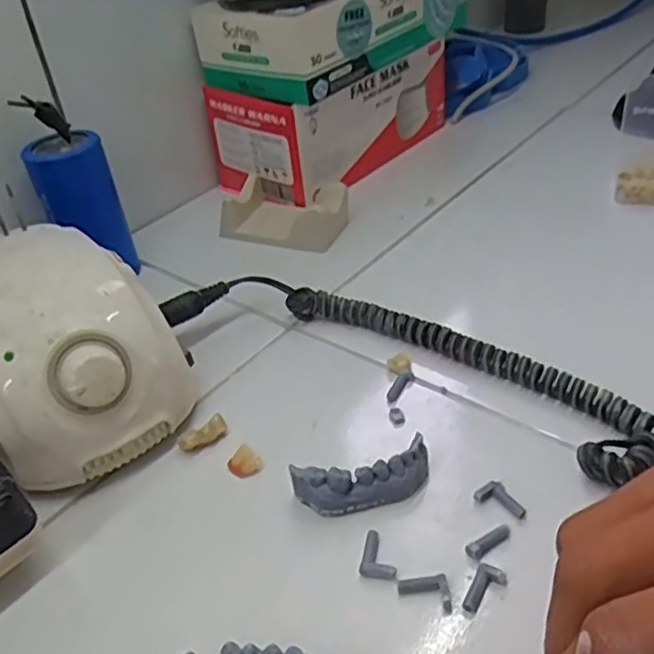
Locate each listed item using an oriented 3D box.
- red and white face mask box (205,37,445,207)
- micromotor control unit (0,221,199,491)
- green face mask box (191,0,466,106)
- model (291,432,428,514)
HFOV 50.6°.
[{"bbox_3d":[0.002,-0.194,0.592,0.121,0.097,0.192,19,44,30],"label":"red and white face mask box"},{"bbox_3d":[-0.139,0.008,0.363,0.105,0.074,0.132,-32,43,-29],"label":"micromotor control unit"},{"bbox_3d":[0.012,-0.249,0.554,0.115,0.060,0.209,23,46,34],"label":"green face mask box"},{"bbox_3d":[0.016,0.070,0.316,0.061,0.022,0.020,-13,37,-8],"label":"model"}]

